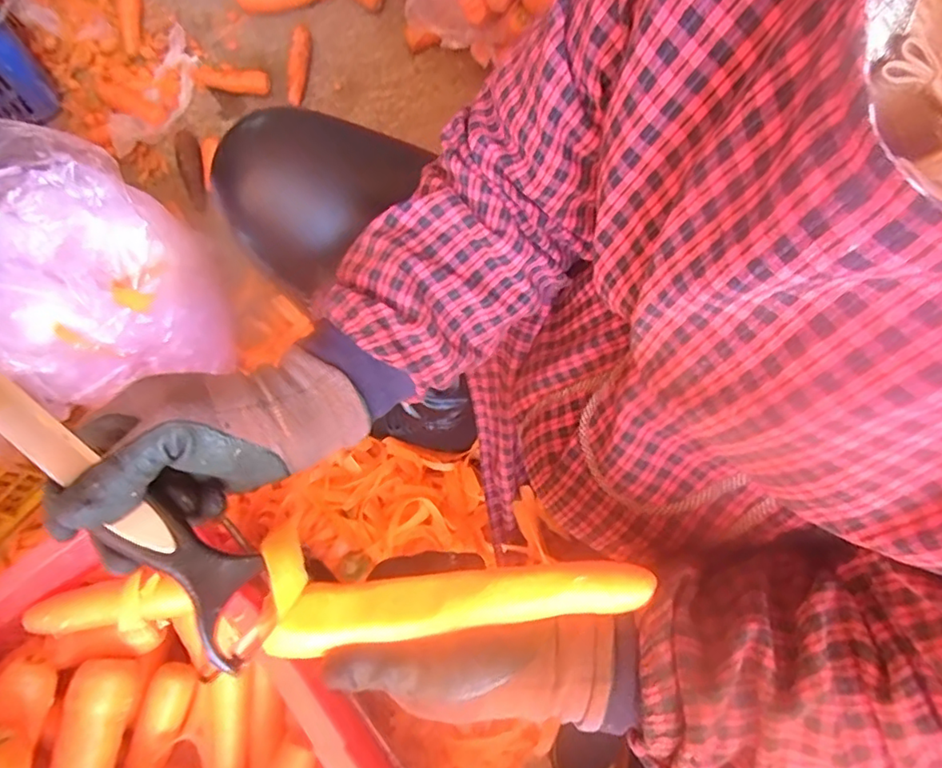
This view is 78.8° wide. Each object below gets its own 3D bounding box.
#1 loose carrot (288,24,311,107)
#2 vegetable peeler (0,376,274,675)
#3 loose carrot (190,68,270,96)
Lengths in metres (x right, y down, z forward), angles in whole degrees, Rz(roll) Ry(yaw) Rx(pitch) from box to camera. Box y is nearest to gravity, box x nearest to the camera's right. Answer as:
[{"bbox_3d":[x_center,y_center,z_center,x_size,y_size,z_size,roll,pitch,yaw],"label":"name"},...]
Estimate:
[{"bbox_3d":[-0.306,-0.573,1.024,0.030,0.029,0.137,6,90,2],"label":"loose carrot"},{"bbox_3d":[-0.187,0.060,0.299,0.208,0.034,0.047,39,75,6],"label":"vegetable peeler"},{"bbox_3d":[-0.434,-0.539,1.017,0.148,0.030,0.042,13,71,5],"label":"loose carrot"}]

